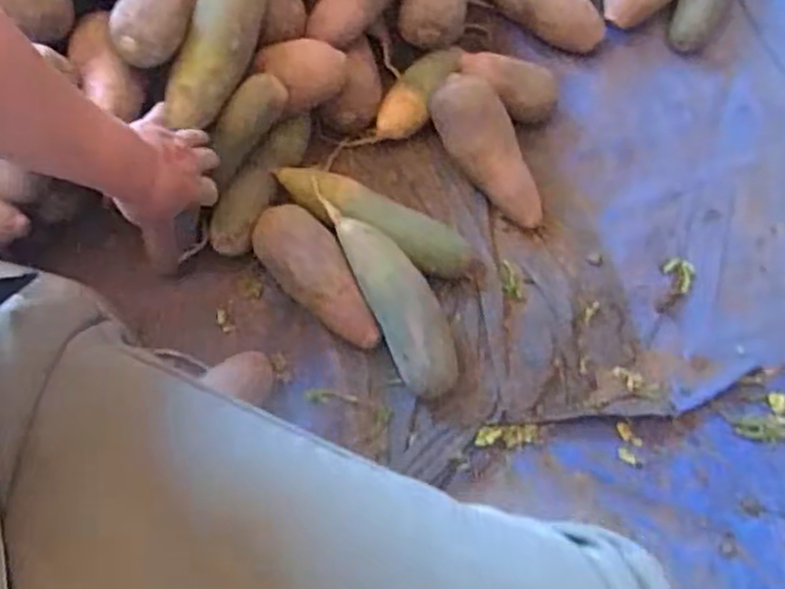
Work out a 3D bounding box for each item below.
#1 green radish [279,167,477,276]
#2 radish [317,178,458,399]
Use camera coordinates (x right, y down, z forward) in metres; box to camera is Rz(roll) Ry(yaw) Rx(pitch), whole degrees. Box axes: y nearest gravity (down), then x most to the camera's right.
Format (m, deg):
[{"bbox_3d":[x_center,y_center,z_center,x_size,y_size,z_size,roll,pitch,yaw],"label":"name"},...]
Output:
[{"bbox_3d":[-0.019,-0.076,0.751,0.210,0.044,0.053,26,72,7],"label":"green radish"},{"bbox_3d":[-0.001,-0.009,0.719,0.061,0.063,0.231,-23,72,-11],"label":"radish"}]

